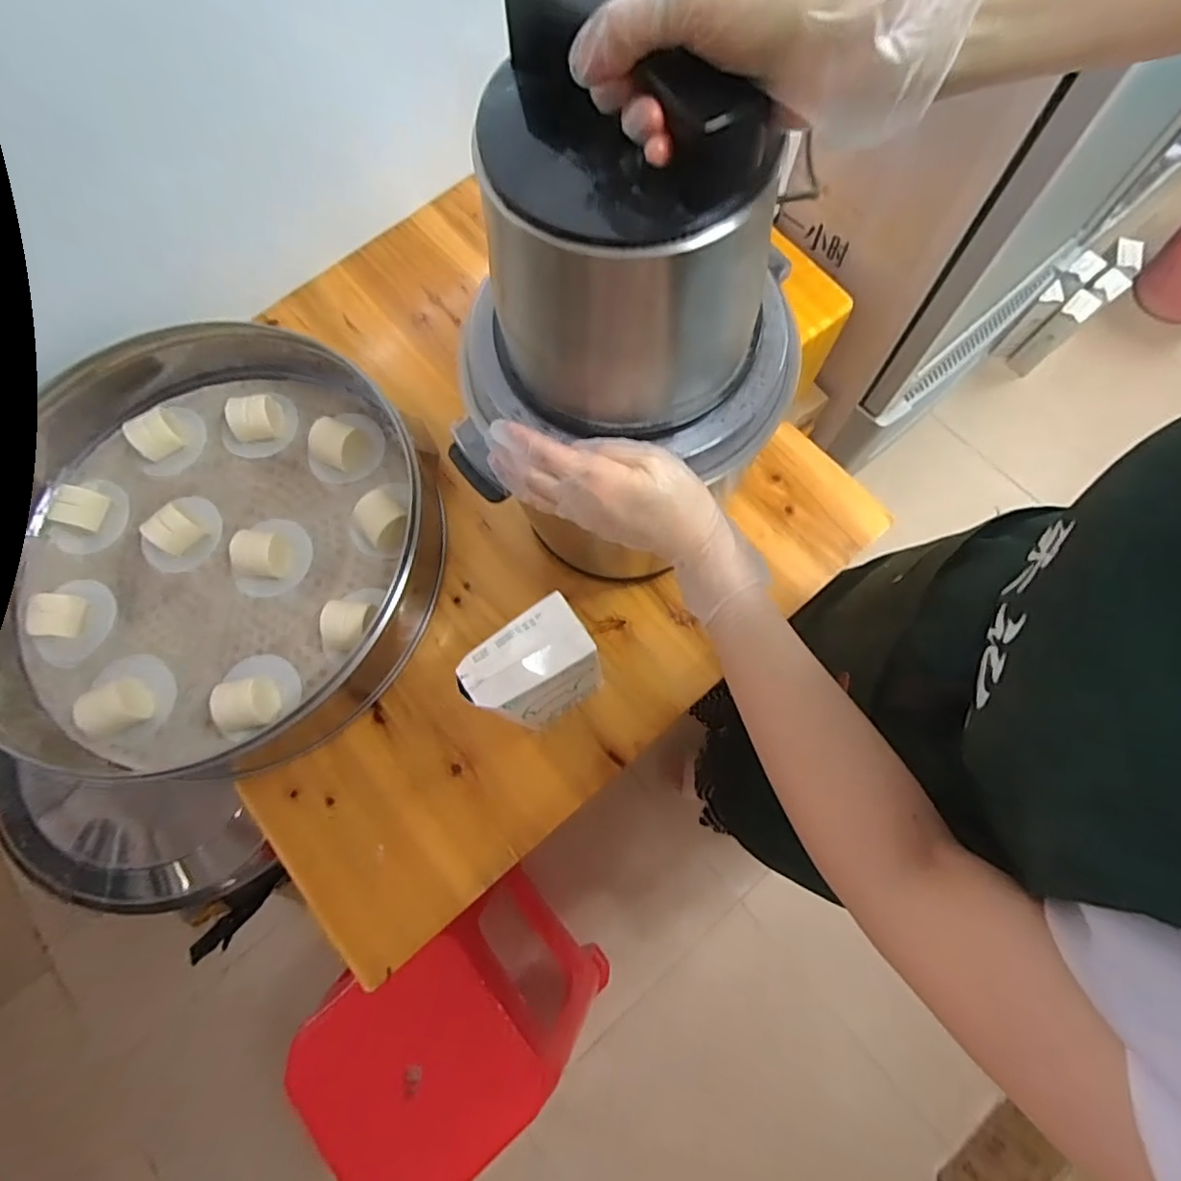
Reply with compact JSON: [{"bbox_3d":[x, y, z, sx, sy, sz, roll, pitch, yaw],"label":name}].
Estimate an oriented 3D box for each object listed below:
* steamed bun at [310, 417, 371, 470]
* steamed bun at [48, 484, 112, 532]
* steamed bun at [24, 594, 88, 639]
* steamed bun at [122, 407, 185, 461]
[{"bbox_3d":[-0.302,-0.176,0.702,0.061,0.033,0.049,21,75,8],"label":"steamed bun"},{"bbox_3d":[-0.607,-0.099,0.690,0.052,0.033,0.045,11,74,5],"label":"steamed bun"},{"bbox_3d":[-0.598,0.027,0.650,0.047,0.031,0.045,-1,73,2],"label":"steamed bun"},{"bbox_3d":[-0.529,-0.190,0.705,0.049,0.032,0.052,-32,75,-7],"label":"steamed bun"}]

